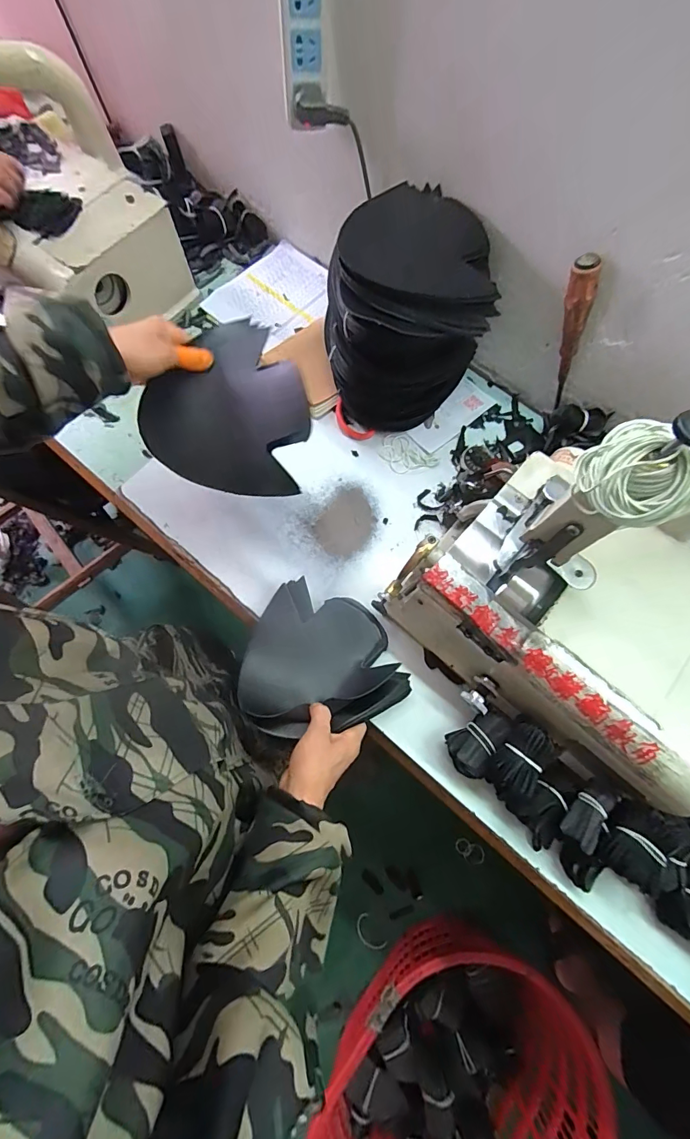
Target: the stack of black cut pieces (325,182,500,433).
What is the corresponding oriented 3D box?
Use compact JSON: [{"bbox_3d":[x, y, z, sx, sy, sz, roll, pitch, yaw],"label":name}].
[{"bbox_3d":[0.080,-0.357,0.593,0.211,0.219,0.222,-7,74,-1],"label":"stack of black cut pieces"}]

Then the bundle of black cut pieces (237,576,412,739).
[{"bbox_3d":[-0.034,0.098,0.519,0.181,0.071,0.181,-15,75,-4],"label":"bundle of black cut pieces"}]

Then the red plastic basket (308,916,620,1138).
[{"bbox_3d":[0.211,1.155,0.903,0.466,0.270,0.669,38,78,10],"label":"red plastic basket"}]

